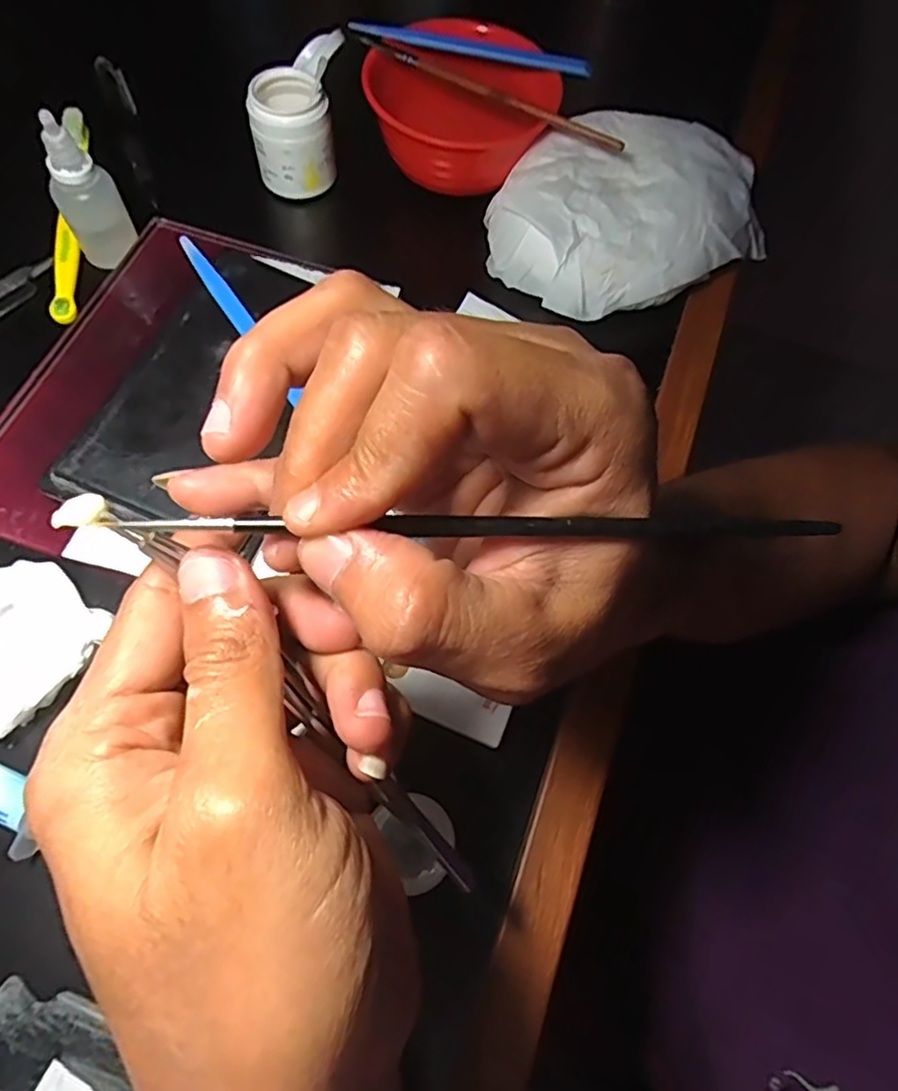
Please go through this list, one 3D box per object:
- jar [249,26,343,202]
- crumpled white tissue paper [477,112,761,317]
[{"bbox_3d":[-0.086,-0.250,0.370,0.045,0.052,0.075,10,66,-1],"label":"jar"},{"bbox_3d":[0.105,-0.193,0.361,0.160,0.040,0.122,-41,76,-20],"label":"crumpled white tissue paper"}]

